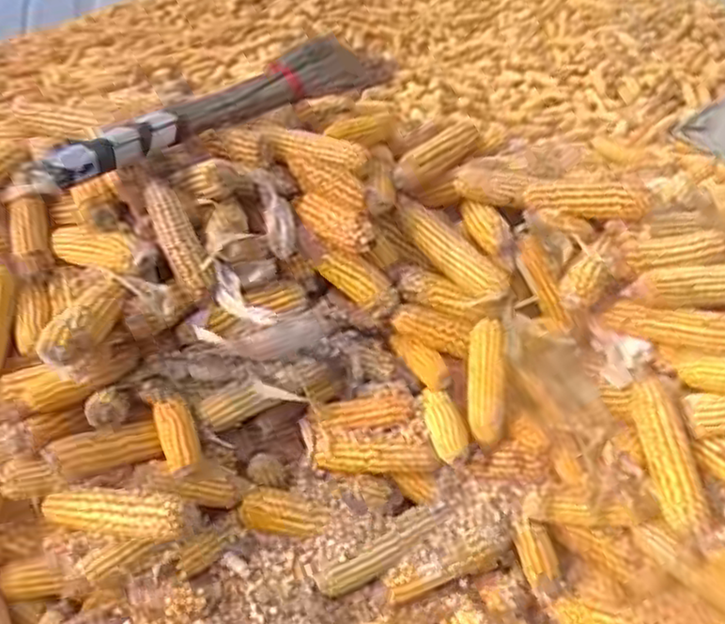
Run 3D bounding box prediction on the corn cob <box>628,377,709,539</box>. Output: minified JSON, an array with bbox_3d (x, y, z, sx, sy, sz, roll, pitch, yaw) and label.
[{"bbox_3d":[0.349,0.168,0.821,0.041,0.182,0.043,-19,2,-21],"label":"corn cob"}]

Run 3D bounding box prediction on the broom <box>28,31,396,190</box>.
[{"bbox_3d":[-0.165,-0.304,1.004,0.097,0.078,0.665,12,34,32],"label":"broom"}]

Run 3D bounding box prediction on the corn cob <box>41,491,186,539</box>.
[{"bbox_3d":[-0.282,0.224,0.808,0.189,0.042,0.042,2,29,18],"label":"corn cob"}]

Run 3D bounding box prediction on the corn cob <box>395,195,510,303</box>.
[{"bbox_3d":[0.112,-0.081,0.934,0.181,0.047,0.045,42,41,2],"label":"corn cob"}]

